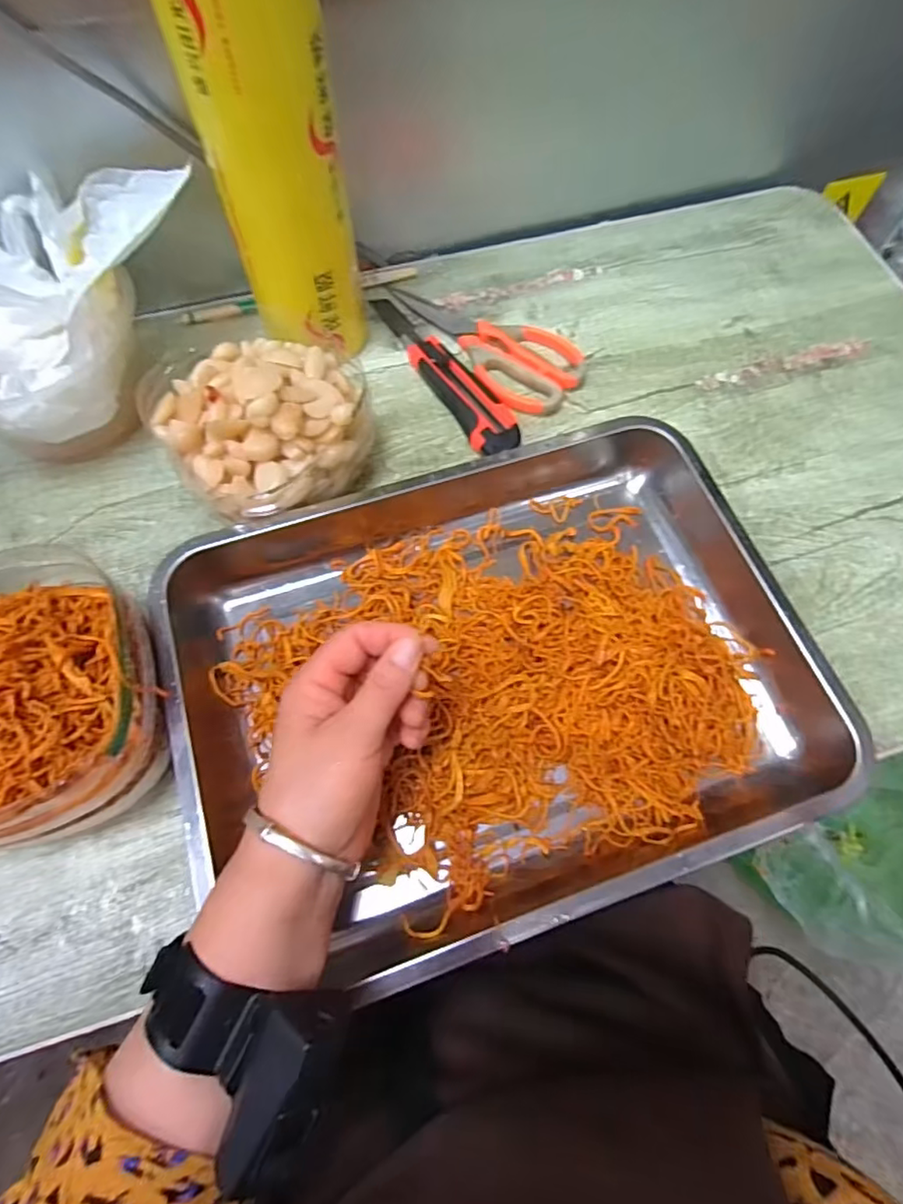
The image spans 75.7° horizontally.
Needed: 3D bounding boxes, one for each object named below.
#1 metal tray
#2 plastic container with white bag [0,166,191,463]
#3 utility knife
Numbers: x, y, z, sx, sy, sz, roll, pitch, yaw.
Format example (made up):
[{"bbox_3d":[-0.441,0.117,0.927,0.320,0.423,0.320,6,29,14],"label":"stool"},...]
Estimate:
[{"bbox_3d":[0.026,0.040,0.383,0.380,0.048,0.301,-18,68,-8],"label":"metal tray"},{"bbox_3d":[-0.291,-0.199,0.425,0.219,0.121,0.149,-14,68,-6],"label":"plastic container with white bag"},{"bbox_3d":[-0.007,-0.203,0.499,0.039,0.018,0.205,-28,70,-11],"label":"utility knife"}]

